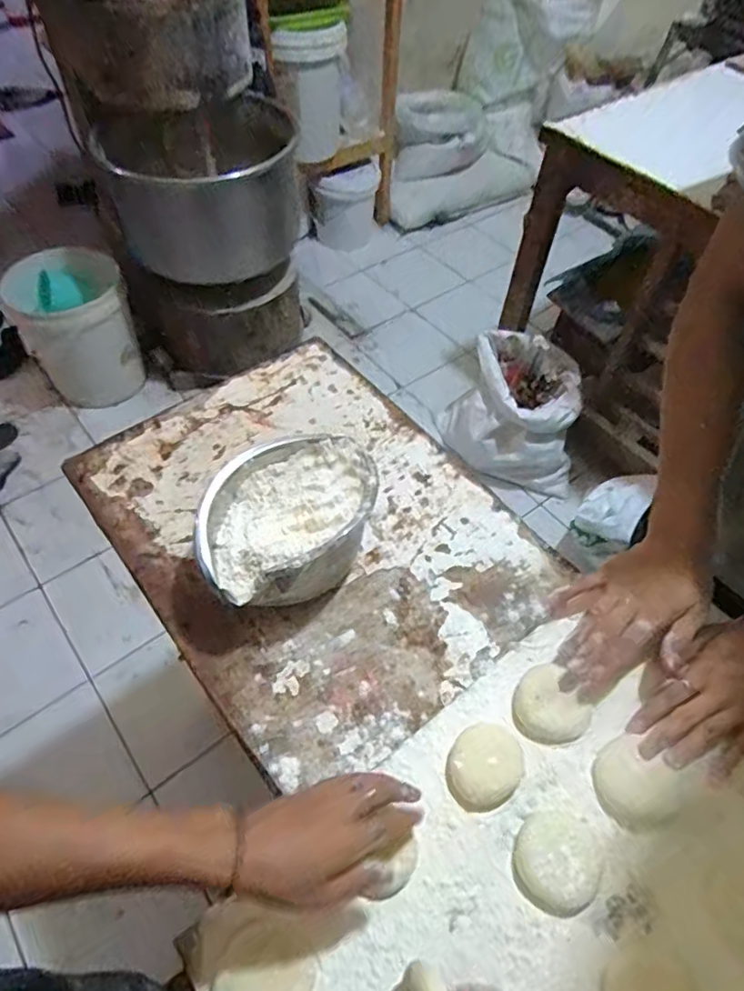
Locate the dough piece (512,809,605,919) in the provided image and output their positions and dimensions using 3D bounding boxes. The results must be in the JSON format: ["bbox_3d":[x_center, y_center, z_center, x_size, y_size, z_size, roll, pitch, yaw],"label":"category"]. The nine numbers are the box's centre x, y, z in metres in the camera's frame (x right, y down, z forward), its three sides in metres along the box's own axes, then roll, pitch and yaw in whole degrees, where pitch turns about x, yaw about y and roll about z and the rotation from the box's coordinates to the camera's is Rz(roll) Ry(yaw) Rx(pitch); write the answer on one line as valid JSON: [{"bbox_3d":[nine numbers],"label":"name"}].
[{"bbox_3d":[0.151,0.295,0.480,0.073,0.023,0.067,1,53,-1],"label":"dough piece"}]

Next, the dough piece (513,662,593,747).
[{"bbox_3d":[0.163,0.198,0.553,0.060,0.023,0.068,-29,60,-21],"label":"dough piece"}]

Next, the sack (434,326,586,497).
[{"bbox_3d":[0.391,-0.259,1.697,0.380,0.335,0.344,8,53,4],"label":"sack"}]

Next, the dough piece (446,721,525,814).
[{"bbox_3d":[0.097,0.237,0.518,0.068,0.033,0.060,-24,58,-19],"label":"dough piece"}]

